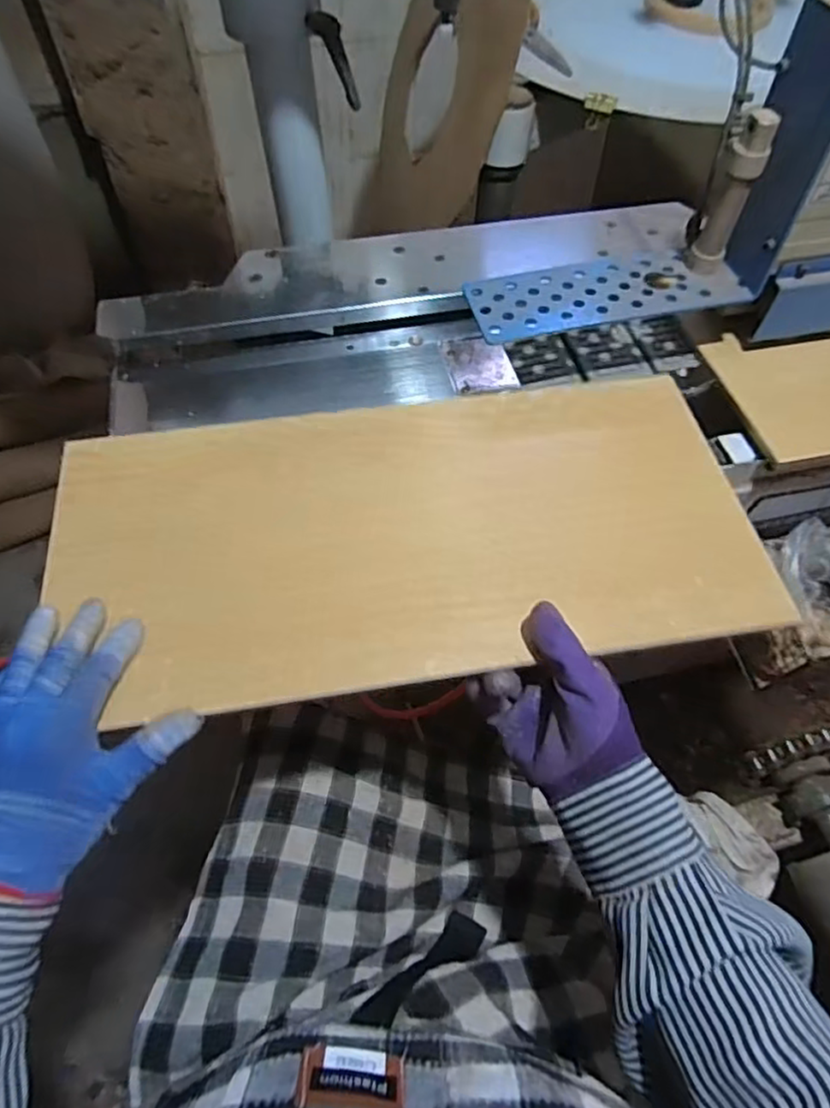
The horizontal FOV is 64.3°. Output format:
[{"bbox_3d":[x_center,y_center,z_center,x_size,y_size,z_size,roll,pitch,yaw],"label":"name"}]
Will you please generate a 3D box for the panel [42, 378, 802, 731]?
[{"bbox_3d":[-0.006,-0.019,0.481,0.484,0.024,0.239,-8,58,-5],"label":"panel"}]

